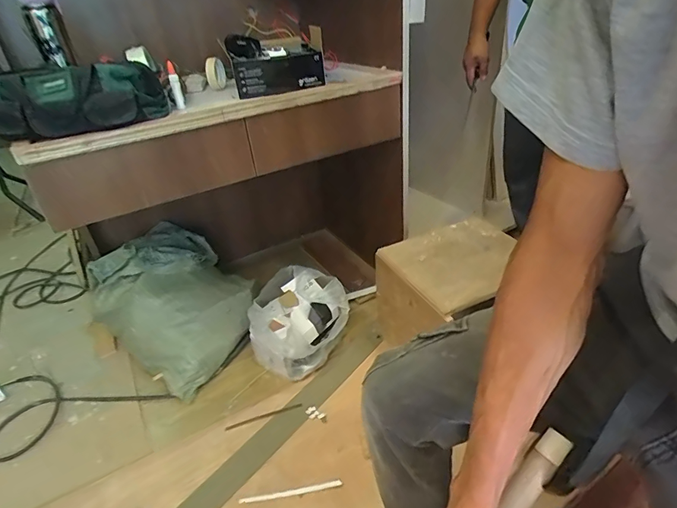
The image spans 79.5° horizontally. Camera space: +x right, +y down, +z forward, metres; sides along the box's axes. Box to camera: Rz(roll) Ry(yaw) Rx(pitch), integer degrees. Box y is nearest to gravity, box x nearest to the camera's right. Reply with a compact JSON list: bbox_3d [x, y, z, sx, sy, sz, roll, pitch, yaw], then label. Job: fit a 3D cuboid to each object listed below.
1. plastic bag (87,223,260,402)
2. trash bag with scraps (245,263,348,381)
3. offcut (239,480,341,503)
[{"bbox_3d":[-0.548,0.145,1.398,0.440,0.325,0.432,16,38,31],"label":"plastic bag"},{"bbox_3d":[-0.120,0.225,1.304,0.255,0.242,0.274,17,38,32],"label":"trash bag with scraps"},{"bbox_3d":[-0.112,0.560,0.959,0.234,0.004,0.014,-9,32,-5],"label":"offcut"}]

